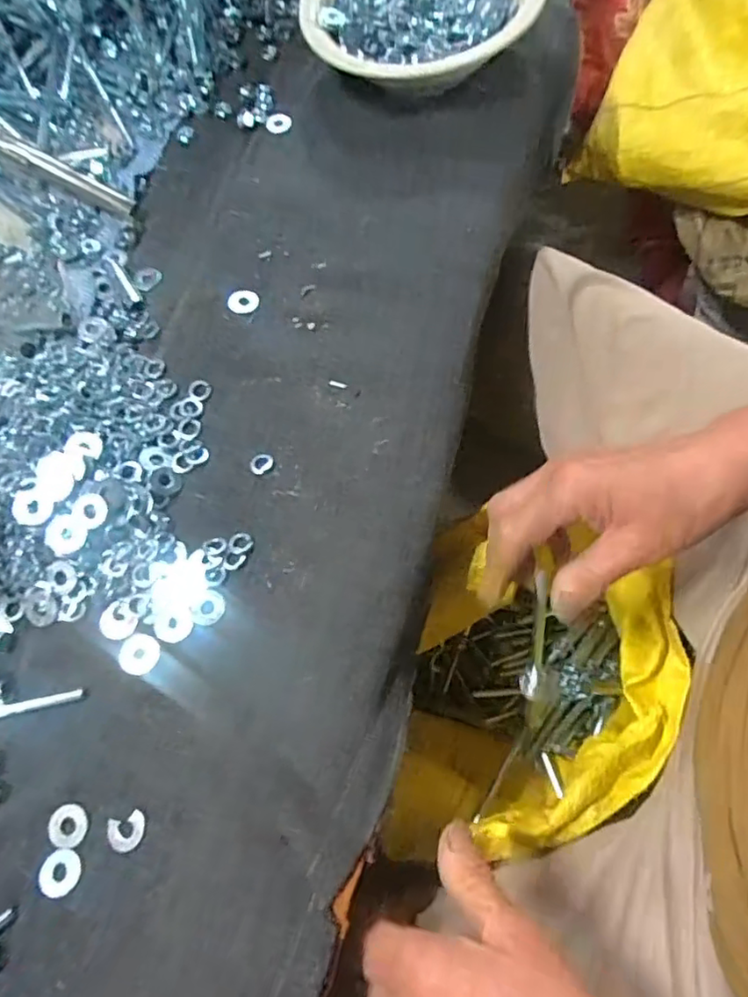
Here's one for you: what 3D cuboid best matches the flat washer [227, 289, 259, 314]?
[{"bbox_3d":[-0.087,-0.132,0.398,0.021,0.004,0.020,-3,68,6],"label":"flat washer"}]

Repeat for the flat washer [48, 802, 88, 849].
[{"bbox_3d":[-0.146,0.156,0.283,0.018,0.004,0.019,-3,68,6],"label":"flat washer"}]

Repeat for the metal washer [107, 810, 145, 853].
[{"bbox_3d":[-0.115,0.155,0.276,0.019,0.004,0.015,-21,67,-1],"label":"metal washer"}]

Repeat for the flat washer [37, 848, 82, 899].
[{"bbox_3d":[-0.147,0.174,0.275,0.021,0.004,0.019,-26,67,-3],"label":"flat washer"}]

